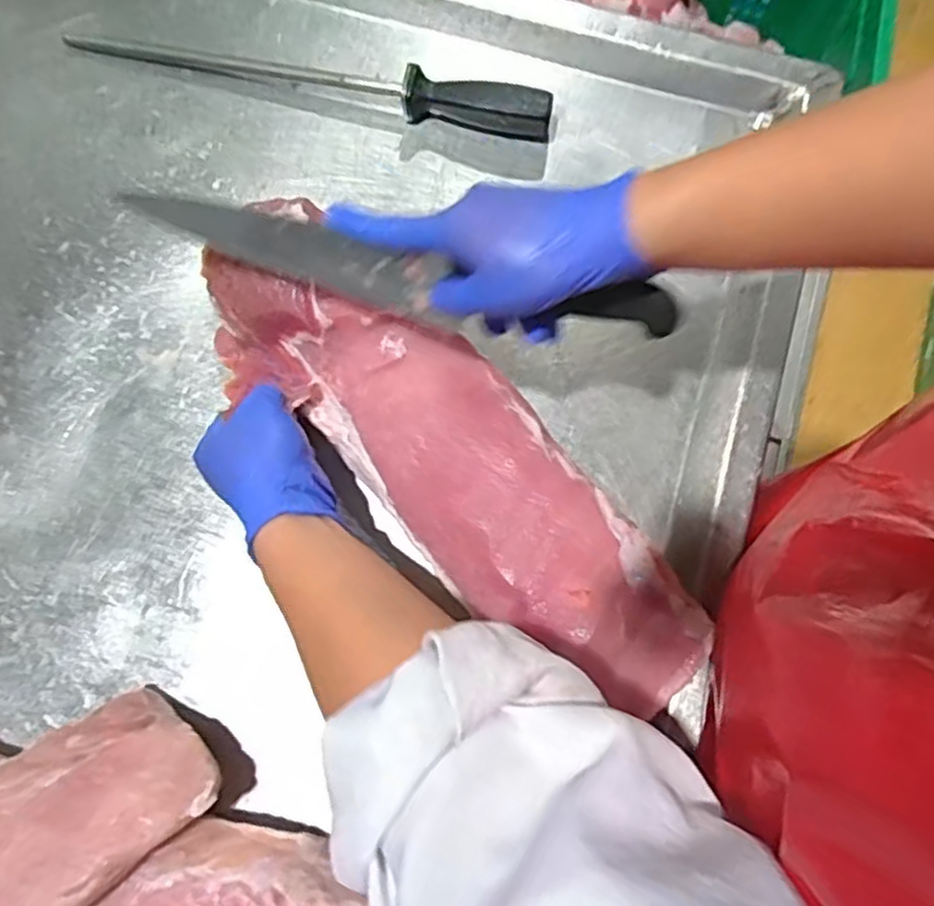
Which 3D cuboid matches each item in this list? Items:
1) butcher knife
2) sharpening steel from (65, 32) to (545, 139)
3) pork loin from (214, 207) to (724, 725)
[{"bbox_3d":[-0.049,-0.110,0.445,0.340,0.040,0.032,13,77,10],"label":"butcher knife"},{"bbox_3d":[-0.132,-0.310,0.591,0.404,0.032,0.027,10,77,1],"label":"sharpening steel"},{"bbox_3d":[-0.014,0.000,0.501,0.422,0.069,0.124,42,79,9],"label":"pork loin"}]

